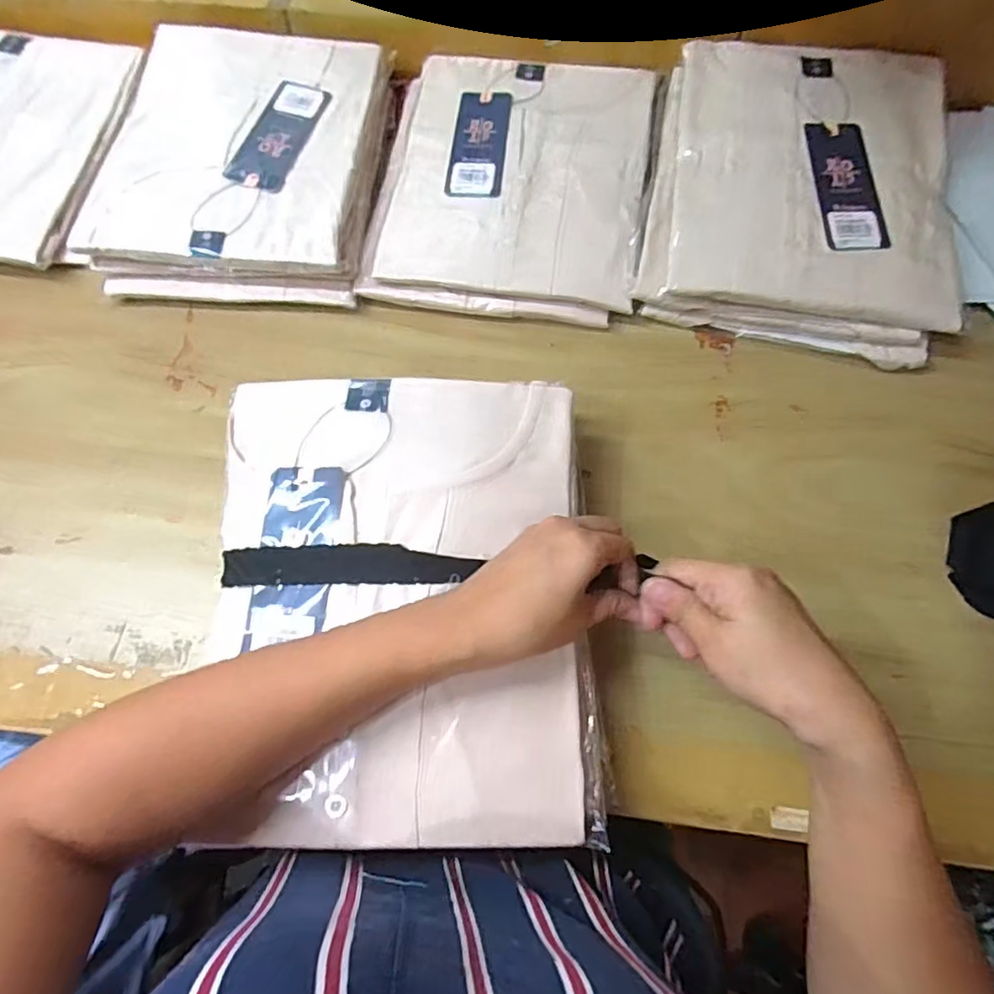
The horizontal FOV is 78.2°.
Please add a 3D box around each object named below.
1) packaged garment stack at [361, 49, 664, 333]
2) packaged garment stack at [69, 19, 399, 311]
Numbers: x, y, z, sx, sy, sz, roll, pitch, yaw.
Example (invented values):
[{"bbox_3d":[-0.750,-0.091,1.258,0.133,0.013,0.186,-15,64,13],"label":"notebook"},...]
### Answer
[{"bbox_3d":[0.017,-0.272,0.528,0.220,0.041,0.262,9,69,6],"label":"packaged garment stack"},{"bbox_3d":[-0.216,-0.290,0.530,0.221,0.065,0.262,4,69,4],"label":"packaged garment stack"}]

